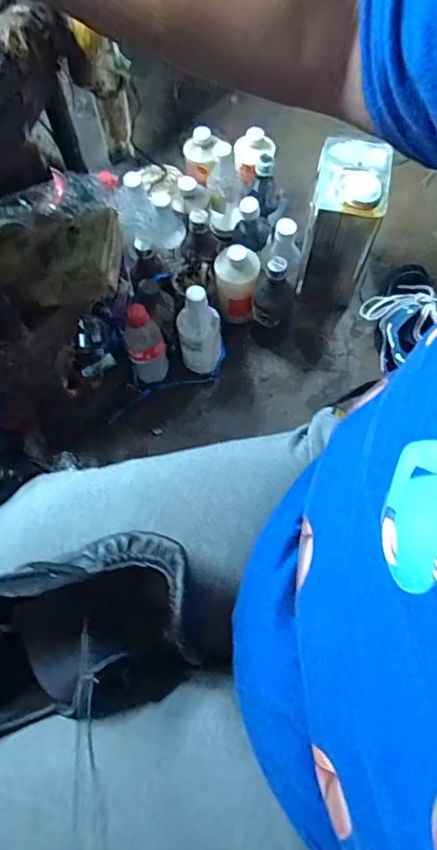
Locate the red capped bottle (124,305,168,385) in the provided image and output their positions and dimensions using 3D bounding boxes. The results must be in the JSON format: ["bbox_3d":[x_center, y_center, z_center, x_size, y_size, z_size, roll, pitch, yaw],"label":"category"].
[{"bbox_3d":[-0.117,-0.132,0.837,0.059,0.176,0.053,-17,69,-5],"label":"red capped bottle"}]

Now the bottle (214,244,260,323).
[{"bbox_3d":[0.031,-0.236,0.890,0.069,0.136,0.062,18,69,8],"label":"bottle"}]

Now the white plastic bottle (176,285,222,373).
[{"bbox_3d":[-0.031,-0.149,0.841,0.068,0.166,0.058,0,68,1],"label":"white plastic bottle"}]

